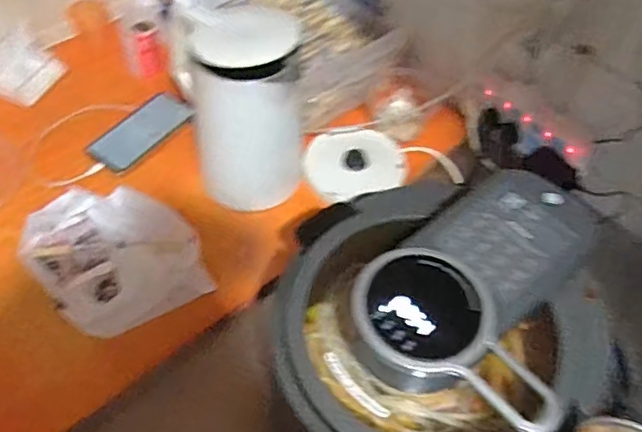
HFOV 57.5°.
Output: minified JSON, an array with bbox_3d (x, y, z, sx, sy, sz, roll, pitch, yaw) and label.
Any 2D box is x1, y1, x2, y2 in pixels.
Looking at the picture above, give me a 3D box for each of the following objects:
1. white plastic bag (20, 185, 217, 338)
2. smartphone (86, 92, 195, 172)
[{"bbox_3d":[-0.255,0.042,0.728,0.188,0.075,0.192,-27,58,-24],"label":"white plastic bag"},{"bbox_3d":[-0.268,-0.128,0.879,0.068,0.012,0.150,40,66,4],"label":"smartphone"}]

